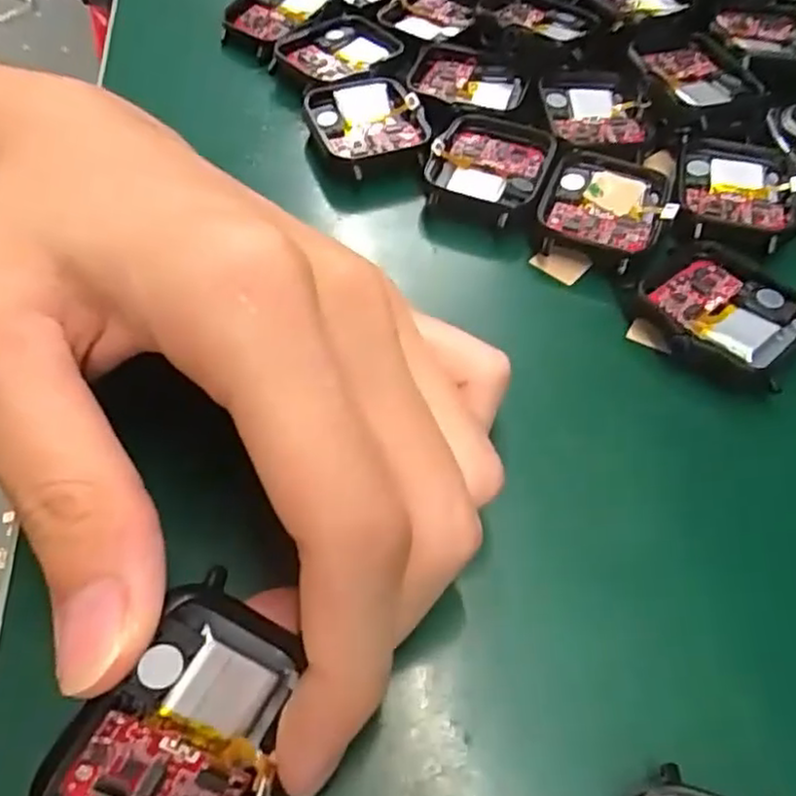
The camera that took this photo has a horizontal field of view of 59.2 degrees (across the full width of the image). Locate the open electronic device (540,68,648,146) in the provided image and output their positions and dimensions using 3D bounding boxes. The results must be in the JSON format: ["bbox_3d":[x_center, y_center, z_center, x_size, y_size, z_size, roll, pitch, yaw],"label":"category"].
[{"bbox_3d":[0.068,-0.102,0.246,0.031,0.006,0.042,0,54,-3],"label":"open electronic device"}]

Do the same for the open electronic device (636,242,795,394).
[{"bbox_3d":[0.091,-0.023,0.193,0.044,0.007,0.038,36,60,21],"label":"open electronic device"}]

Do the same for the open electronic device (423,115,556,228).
[{"bbox_3d":[0.030,-0.076,0.228,0.037,0.007,0.046,19,55,10],"label":"open electronic device"}]

